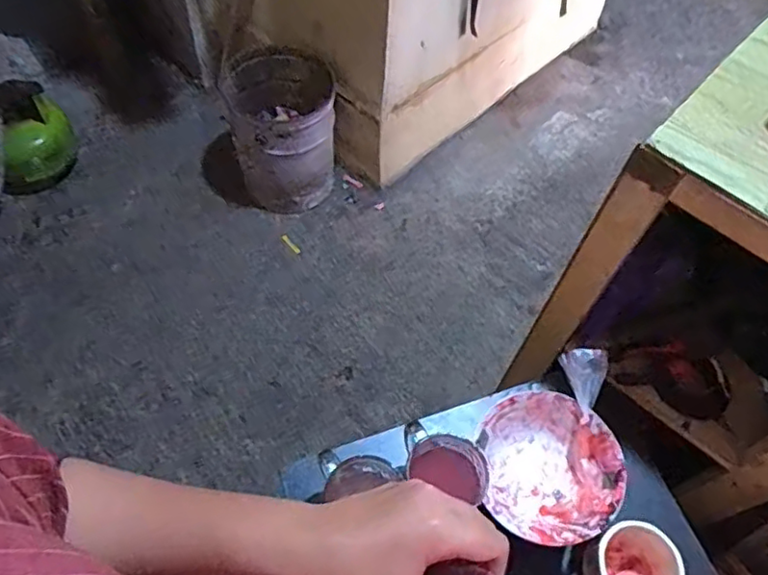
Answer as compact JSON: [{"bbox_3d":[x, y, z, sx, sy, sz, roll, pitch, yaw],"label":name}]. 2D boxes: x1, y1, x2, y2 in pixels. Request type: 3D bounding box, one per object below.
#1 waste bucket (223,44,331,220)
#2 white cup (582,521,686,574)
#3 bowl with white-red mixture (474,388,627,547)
[{"bbox_3d":[-0.297,-0.455,1.735,0.317,0.332,0.371,-5,58,-4],"label":"waste bucket"},{"bbox_3d":[0.239,0.268,0.593,0.077,0.066,0.089,37,64,20],"label":"white cup"},{"bbox_3d":[0.169,0.189,0.648,0.146,0.049,0.154,-3,58,-3],"label":"bowl with white-red mixture"}]

